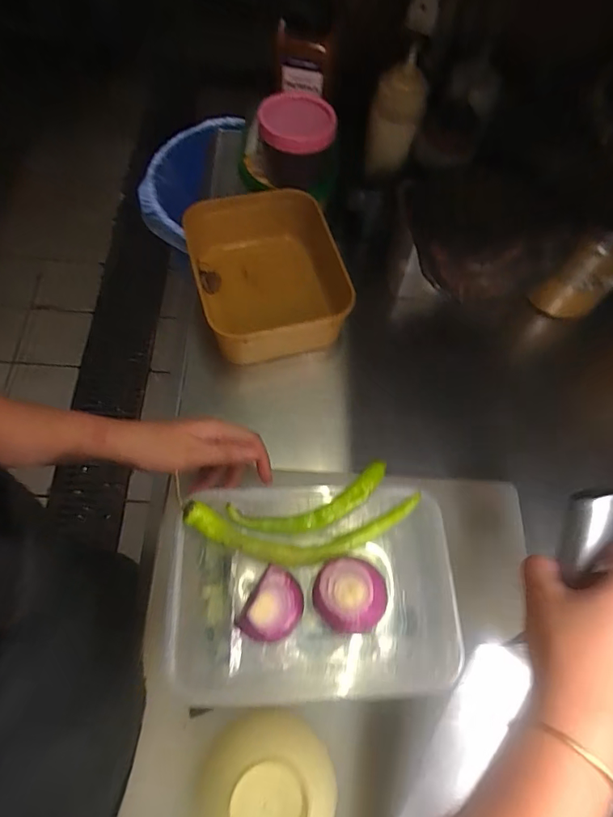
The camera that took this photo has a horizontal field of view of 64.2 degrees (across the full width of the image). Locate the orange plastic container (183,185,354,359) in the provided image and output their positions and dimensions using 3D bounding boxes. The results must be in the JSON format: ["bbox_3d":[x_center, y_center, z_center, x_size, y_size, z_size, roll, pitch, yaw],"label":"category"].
[{"bbox_3d":[-0.044,-0.155,0.569,0.159,0.068,0.199,-13,65,-8],"label":"orange plastic container"}]

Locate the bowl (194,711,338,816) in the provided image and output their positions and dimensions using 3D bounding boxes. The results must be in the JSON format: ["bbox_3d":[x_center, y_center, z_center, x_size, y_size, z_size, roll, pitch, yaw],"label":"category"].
[{"bbox_3d":[-0.028,0.284,0.360,0.097,0.046,0.096,1,64,-1],"label":"bowl"}]

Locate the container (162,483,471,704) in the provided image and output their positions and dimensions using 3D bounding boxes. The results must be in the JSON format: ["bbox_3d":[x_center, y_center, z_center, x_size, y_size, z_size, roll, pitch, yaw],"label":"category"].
[{"bbox_3d":[0.001,0.115,0.313,0.167,0.070,0.122,-2,64,-3],"label":"container"}]

